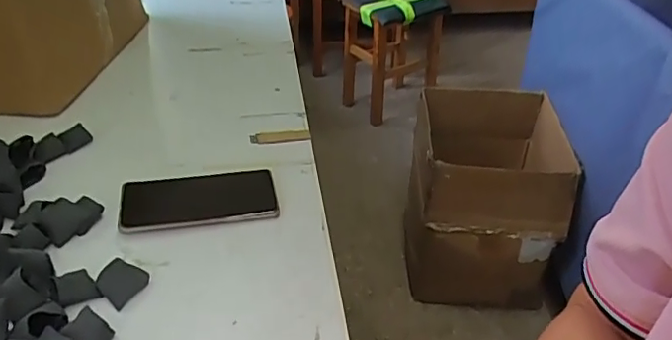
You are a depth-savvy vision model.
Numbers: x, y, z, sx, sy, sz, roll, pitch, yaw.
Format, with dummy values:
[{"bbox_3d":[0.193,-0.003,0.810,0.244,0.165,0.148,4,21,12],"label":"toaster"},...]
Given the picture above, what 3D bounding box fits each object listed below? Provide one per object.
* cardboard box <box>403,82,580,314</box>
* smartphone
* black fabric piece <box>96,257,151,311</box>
[{"bbox_3d":[0.386,0.052,1.455,0.369,0.404,0.413,4,36,4],"label":"cardboard box"},{"bbox_3d":[-0.147,0.032,0.594,0.158,0.014,0.076,-7,39,-12],"label":"smartphone"},{"bbox_3d":[-0.194,0.100,0.502,0.038,0.007,0.039,42,52,4],"label":"black fabric piece"}]

